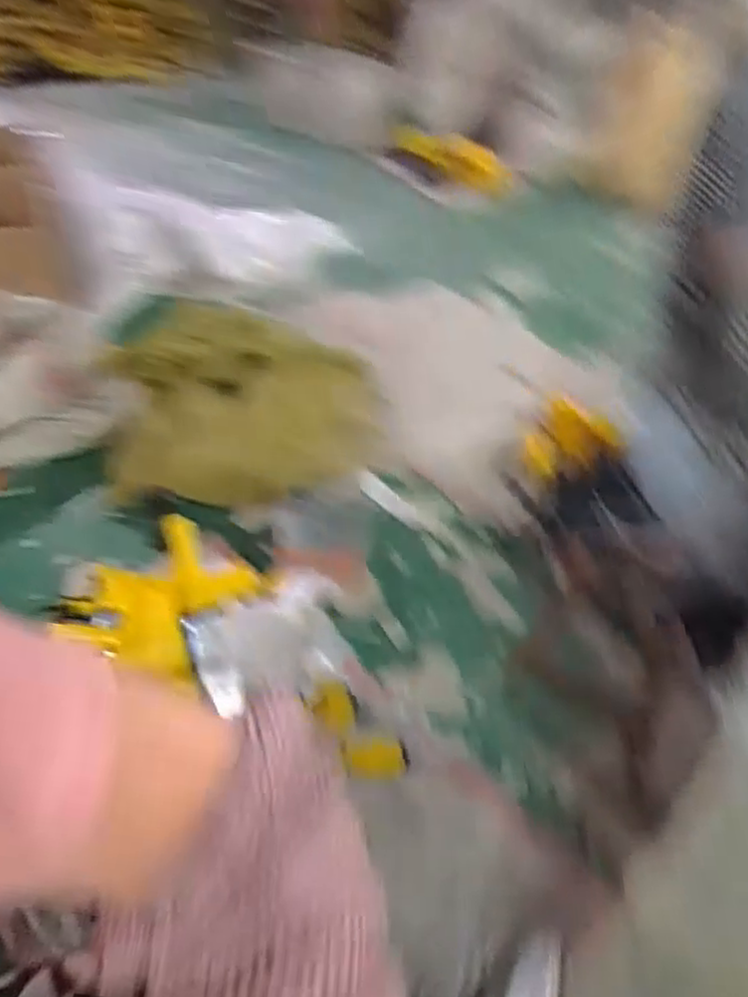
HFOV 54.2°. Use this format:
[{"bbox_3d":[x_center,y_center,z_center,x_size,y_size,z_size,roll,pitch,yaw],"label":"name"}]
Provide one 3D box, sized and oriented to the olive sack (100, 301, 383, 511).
[{"bbox_3d":[-0.325,-0.242,1.880,0.659,0.284,0.501,10,40,4],"label":"olive sack"}]

